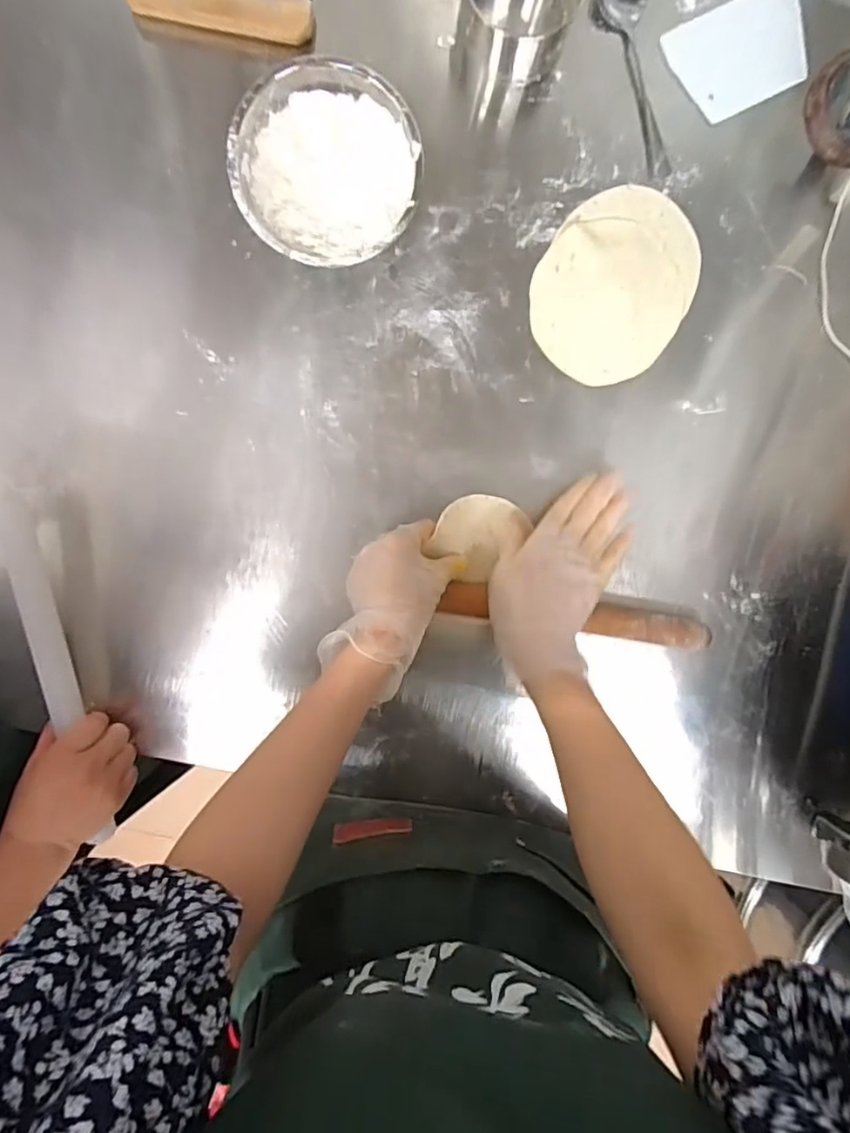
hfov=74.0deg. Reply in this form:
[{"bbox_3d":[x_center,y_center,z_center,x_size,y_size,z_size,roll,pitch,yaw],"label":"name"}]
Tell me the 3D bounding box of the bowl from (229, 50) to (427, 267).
[{"bbox_3d":[-0.080,-0.320,0.464,0.147,0.056,0.143,0,97,-3],"label":"bowl"}]

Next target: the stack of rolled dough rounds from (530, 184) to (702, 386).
[{"bbox_3d":[0.171,-0.252,0.503,0.131,0.013,0.169,31,95,-6],"label":"stack of rolled dough rounds"}]

